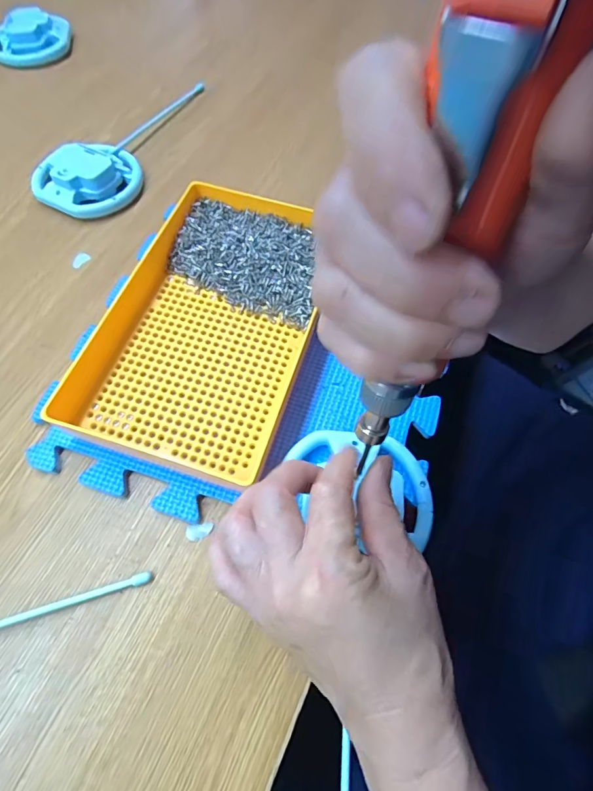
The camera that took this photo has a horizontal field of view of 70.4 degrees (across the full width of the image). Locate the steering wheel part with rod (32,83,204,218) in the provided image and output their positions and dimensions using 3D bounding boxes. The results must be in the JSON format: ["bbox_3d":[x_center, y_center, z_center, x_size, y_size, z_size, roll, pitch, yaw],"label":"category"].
[{"bbox_3d":[-0.180,-0.280,0.452,0.086,0.031,0.235,19,64,8],"label":"steering wheel part with rod"}]

